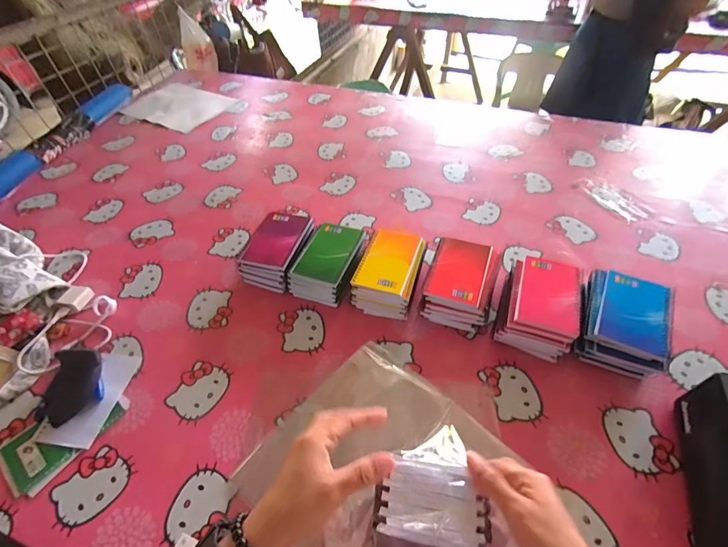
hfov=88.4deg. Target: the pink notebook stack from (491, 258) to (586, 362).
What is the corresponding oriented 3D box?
[{"bbox_3d":[0.264,0.049,0.571,0.103,0.067,0.143,20,52,18],"label":"pink notebook stack"}]

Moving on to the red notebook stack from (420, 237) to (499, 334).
[{"bbox_3d":[0.157,0.015,0.608,0.098,0.060,0.138,15,51,15],"label":"red notebook stack"}]

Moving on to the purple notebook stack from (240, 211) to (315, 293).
[{"bbox_3d":[-0.153,-0.043,0.675,0.096,0.057,0.145,15,51,14],"label":"purple notebook stack"}]

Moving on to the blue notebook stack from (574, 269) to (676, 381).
[{"bbox_3d":[0.375,0.069,0.548,0.101,0.070,0.136,21,53,19],"label":"blue notebook stack"}]

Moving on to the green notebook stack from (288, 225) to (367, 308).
[{"bbox_3d":[-0.059,-0.017,0.647,0.095,0.057,0.139,16,51,15],"label":"green notebook stack"}]

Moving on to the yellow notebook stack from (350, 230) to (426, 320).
[{"bbox_3d":[0.043,-0.002,0.628,0.093,0.062,0.137,13,51,13],"label":"yellow notebook stack"}]

